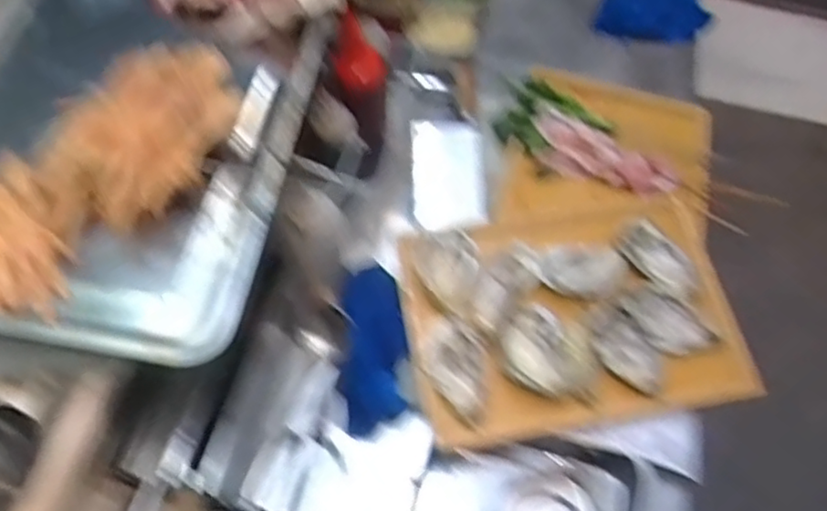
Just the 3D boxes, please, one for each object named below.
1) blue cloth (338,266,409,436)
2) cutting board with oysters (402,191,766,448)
[{"bbox_3d":[-0.046,0.100,0.777,0.081,0.053,0.207,-1,61,0],"label":"blue cloth"},{"bbox_3d":[0.179,0.064,0.777,0.362,0.073,0.265,-9,61,-4],"label":"cutting board with oysters"}]

